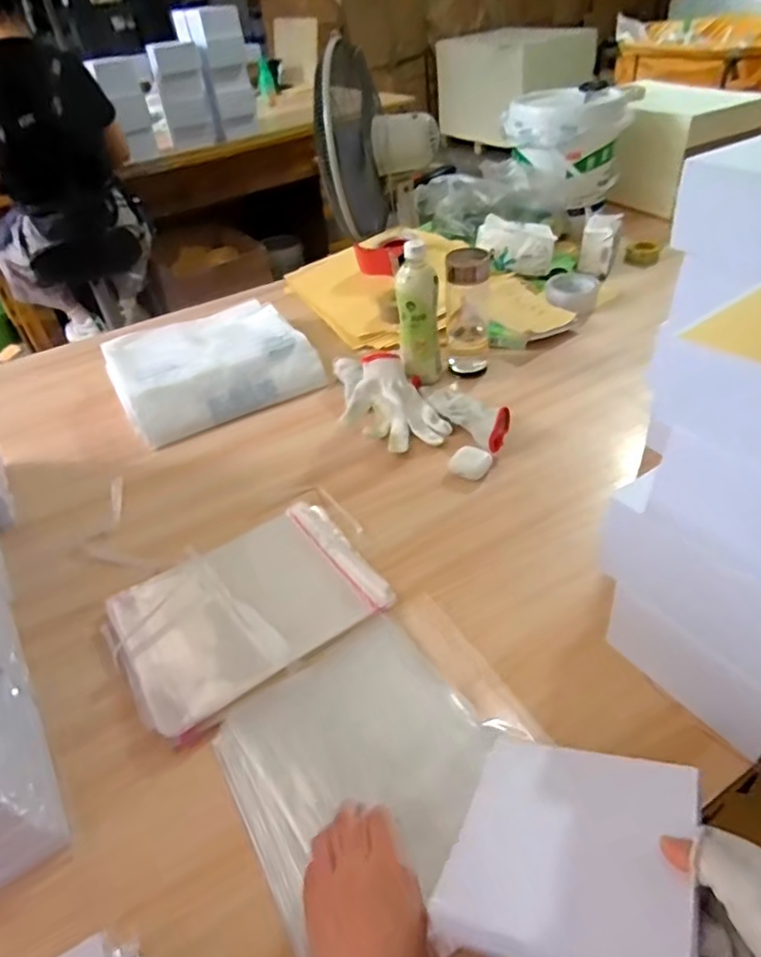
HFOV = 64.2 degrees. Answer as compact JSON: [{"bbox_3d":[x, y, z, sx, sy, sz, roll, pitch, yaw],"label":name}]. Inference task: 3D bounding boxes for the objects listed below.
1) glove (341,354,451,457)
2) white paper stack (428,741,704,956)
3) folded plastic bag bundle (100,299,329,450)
[{"bbox_3d":[0.008,-0.110,0.876,0.125,0.045,0.192,-21,43,-16],"label":"glove"},{"bbox_3d":[0.124,0.244,0.399,0.149,0.011,0.141,-2,35,27],"label":"white paper stack"},{"bbox_3d":[-0.287,-0.198,1.016,0.299,0.059,0.297,-22,43,-18],"label":"folded plastic bag bundle"}]

